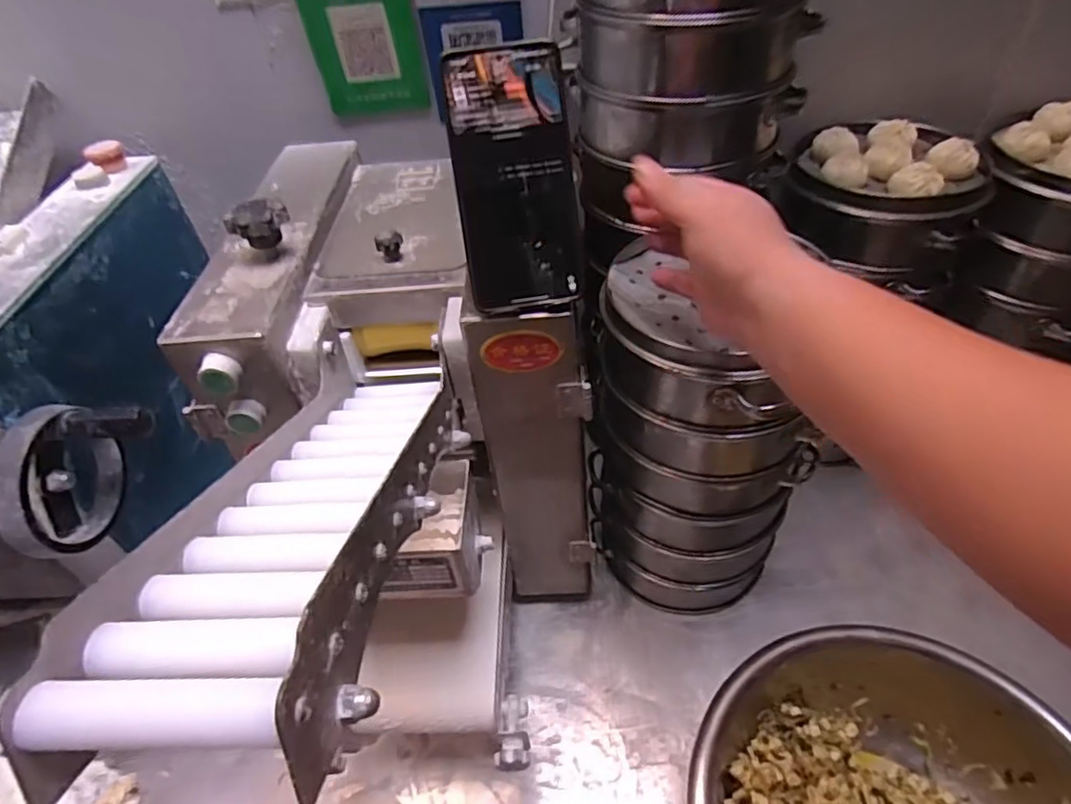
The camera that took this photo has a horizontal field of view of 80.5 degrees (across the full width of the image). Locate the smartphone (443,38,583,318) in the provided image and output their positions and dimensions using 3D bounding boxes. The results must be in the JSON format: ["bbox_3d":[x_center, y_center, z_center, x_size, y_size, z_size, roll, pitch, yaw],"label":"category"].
[{"bbox_3d":[-0.013,-0.142,0.414,0.076,0.160,0.006,-7,18,-1],"label":"smartphone"}]

